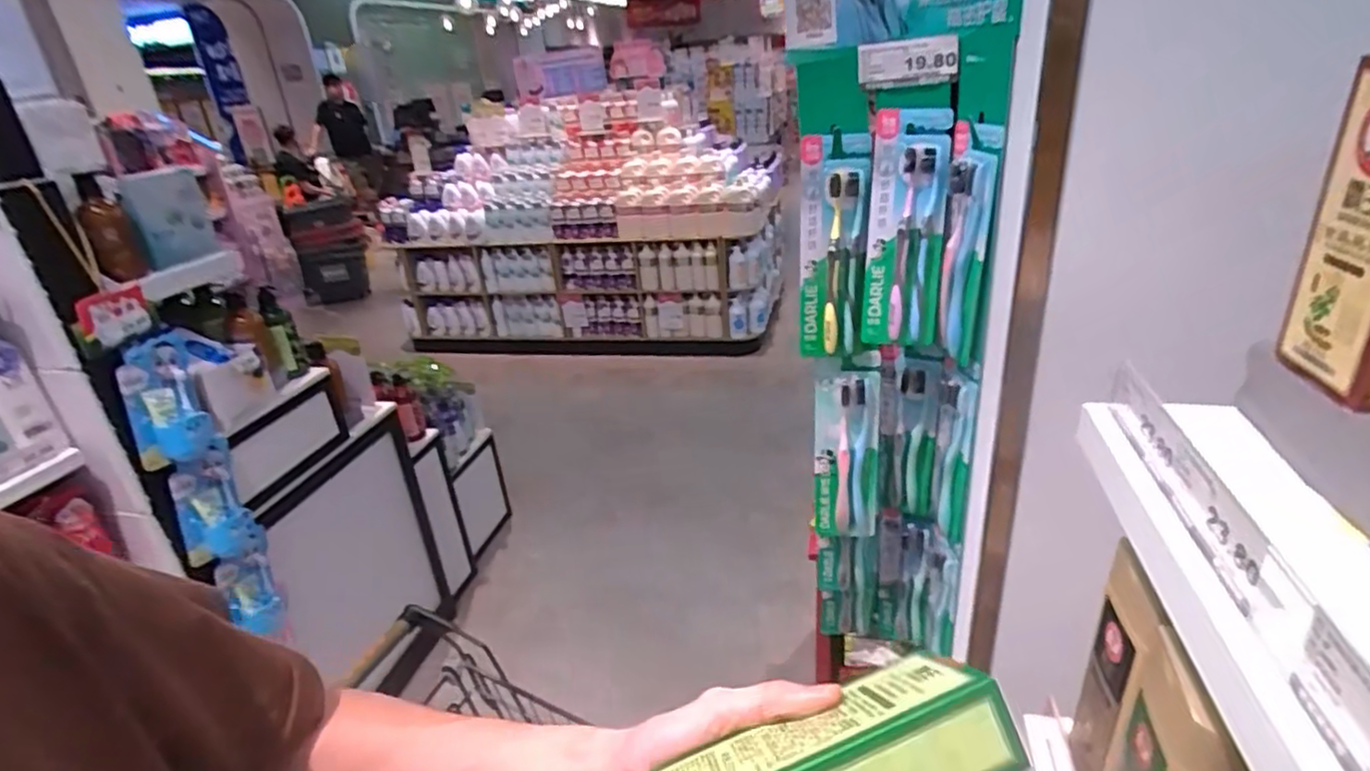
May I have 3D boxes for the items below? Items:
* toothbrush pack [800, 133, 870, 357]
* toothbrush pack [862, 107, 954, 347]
[{"bbox_3d":[0.156,-0.140,0.710,0.068,0.223,0.031,2,26,15],"label":"toothbrush pack"},{"bbox_3d":[0.222,-0.154,0.681,0.070,0.228,0.013,3,15,13],"label":"toothbrush pack"}]

